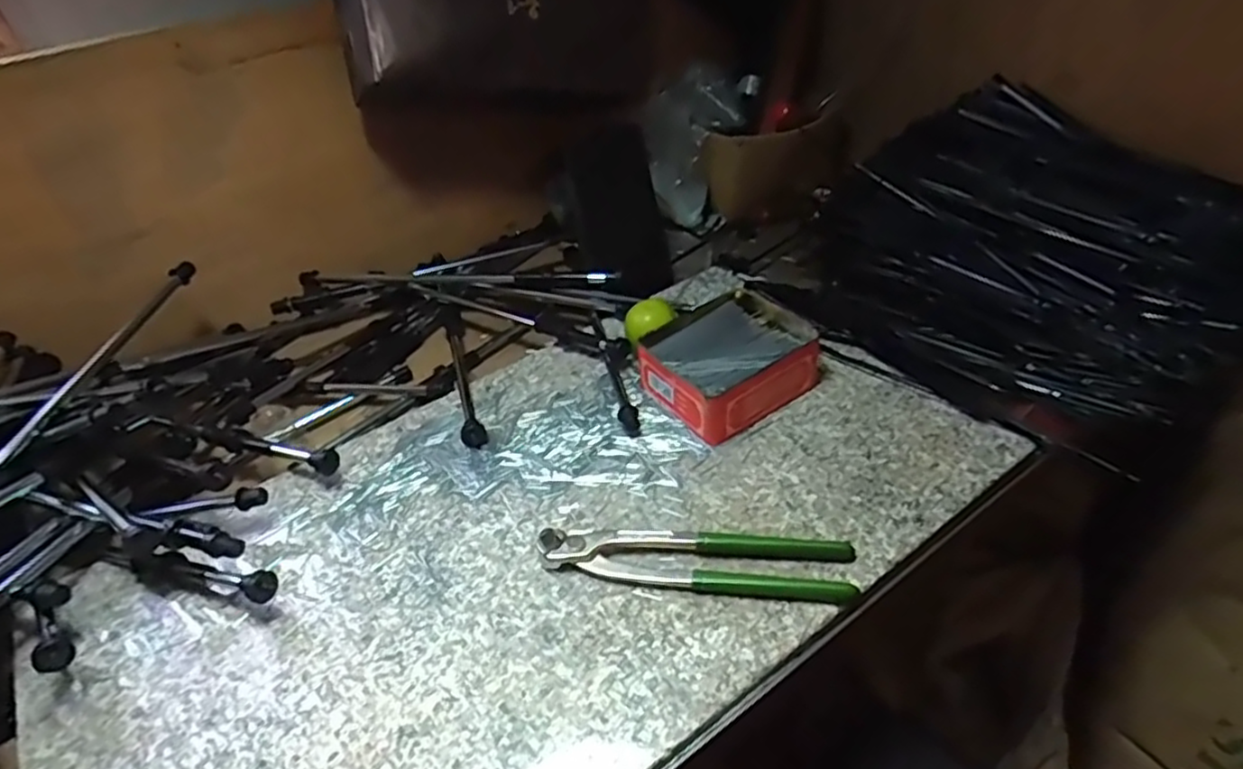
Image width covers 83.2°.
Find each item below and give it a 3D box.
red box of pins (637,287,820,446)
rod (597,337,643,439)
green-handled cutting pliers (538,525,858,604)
[{"bbox_3d":[0.086,-0.021,0.576,0.132,0.042,0.108,-29,46,-24],"label":"red box of pins"},{"bbox_3d":[0.001,0.001,0.578,0.025,0.024,0.106,-8,41,-2],"label":"rod"},{"bbox_3d":[0.046,0.114,0.446,0.194,0.016,0.040,0,41,8],"label":"green-handled cutting pliers"}]

